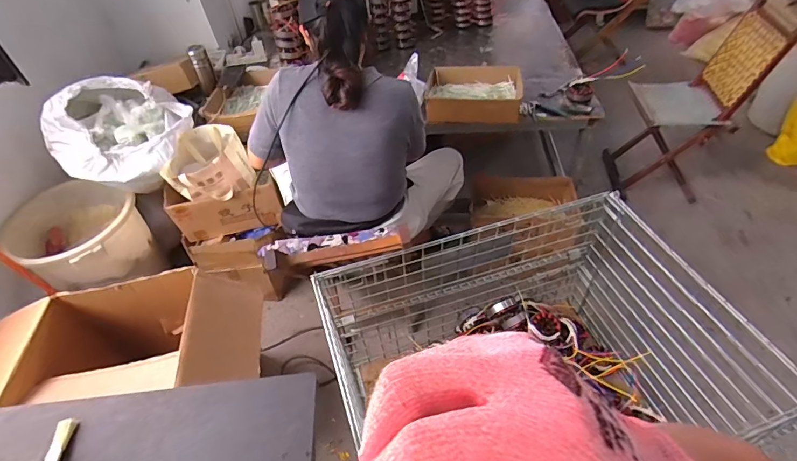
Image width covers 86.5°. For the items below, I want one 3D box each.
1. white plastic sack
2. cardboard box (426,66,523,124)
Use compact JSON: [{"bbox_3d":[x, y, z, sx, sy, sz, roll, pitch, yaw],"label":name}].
[{"bbox_3d":[-0.910,-0.321,1.408,0.379,0.272,0.399,32,57,30],"label":"white plastic sack"},{"bbox_3d":[0.267,-0.484,1.508,0.328,0.084,0.248,4,48,9],"label":"cardboard box"}]

